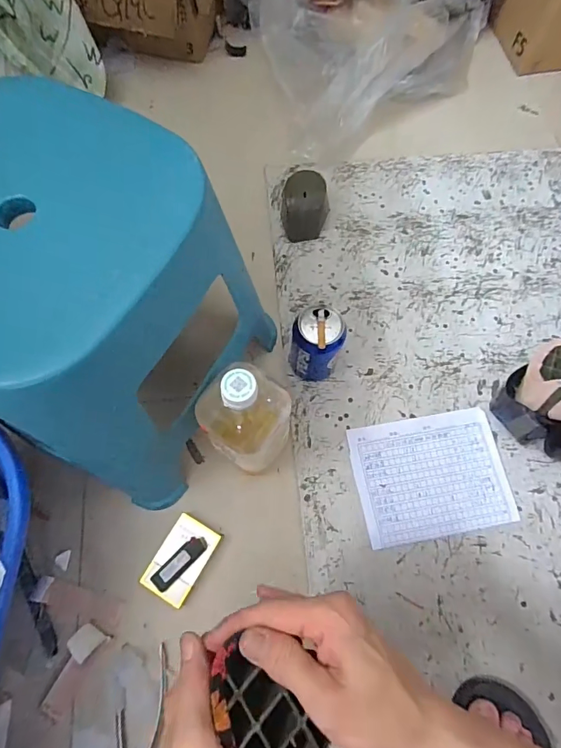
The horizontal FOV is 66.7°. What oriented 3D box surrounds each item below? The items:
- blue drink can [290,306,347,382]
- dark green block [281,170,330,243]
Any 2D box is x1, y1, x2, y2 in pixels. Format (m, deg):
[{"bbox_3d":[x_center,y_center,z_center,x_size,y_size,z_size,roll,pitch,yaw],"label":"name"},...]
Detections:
[{"bbox_3d":[0.045,-0.032,0.544,0.060,0.115,0.064,0,70,-1],"label":"blue drink can"},{"bbox_3d":[0.038,-0.253,0.655,0.067,0.067,0.084,6,70,2],"label":"dark green block"}]

